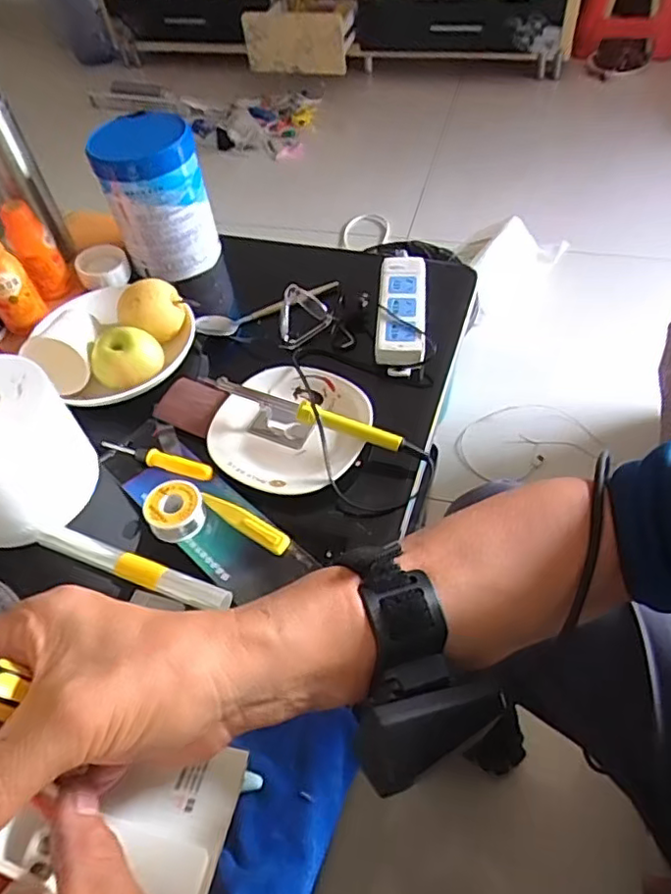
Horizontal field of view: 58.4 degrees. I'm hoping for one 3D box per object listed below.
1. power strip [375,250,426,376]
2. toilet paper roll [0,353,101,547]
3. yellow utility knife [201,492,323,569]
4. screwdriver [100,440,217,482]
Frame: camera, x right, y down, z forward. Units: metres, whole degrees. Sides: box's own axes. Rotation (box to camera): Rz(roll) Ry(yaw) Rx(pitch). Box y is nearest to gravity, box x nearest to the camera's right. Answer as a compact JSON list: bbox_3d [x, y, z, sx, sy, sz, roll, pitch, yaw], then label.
[{"bbox_3d":[0.082,-0.172,0.739,0.055,0.035,0.188,2,52,7],"label":"power strip"},{"bbox_3d":[-0.322,0.004,0.579,0.139,0.128,0.144,-3,52,4],"label":"toilet paper roll"},{"bbox_3d":[-0.075,0.080,0.582,0.137,0.019,0.021,29,60,25],"label":"yellow utility knife"},{"bbox_3d":[-0.191,0.011,0.641,0.139,0.013,0.018,17,56,18],"label":"screwdriver"}]

